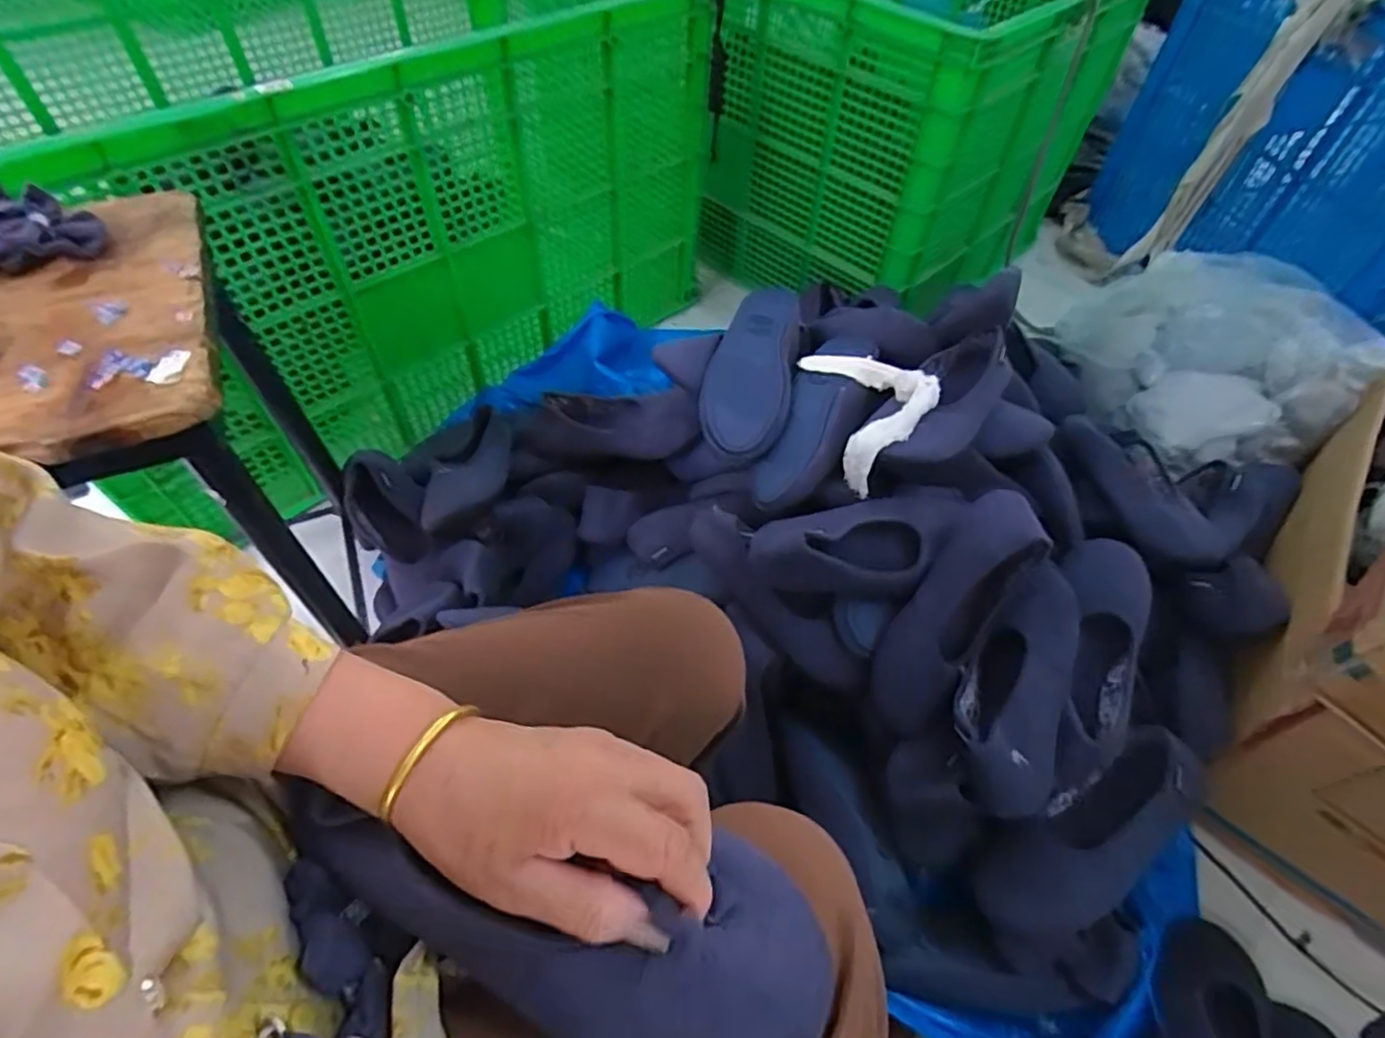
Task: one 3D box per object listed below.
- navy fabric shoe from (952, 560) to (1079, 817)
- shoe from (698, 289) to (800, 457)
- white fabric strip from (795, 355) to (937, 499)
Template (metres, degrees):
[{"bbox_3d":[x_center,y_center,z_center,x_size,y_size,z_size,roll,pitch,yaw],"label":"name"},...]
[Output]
[{"bbox_3d":[0.308,0.155,0.639,0.086,0.063,0.237,19,70,11],"label":"navy fabric shoe"},{"bbox_3d":[0.070,-0.184,0.799,0.100,0.068,0.225,10,54,4],"label":"shoe"},{"bbox_3d":[0.196,-0.128,0.753,0.094,0.108,0.166,-13,56,-12],"label":"white fabric strip"}]

